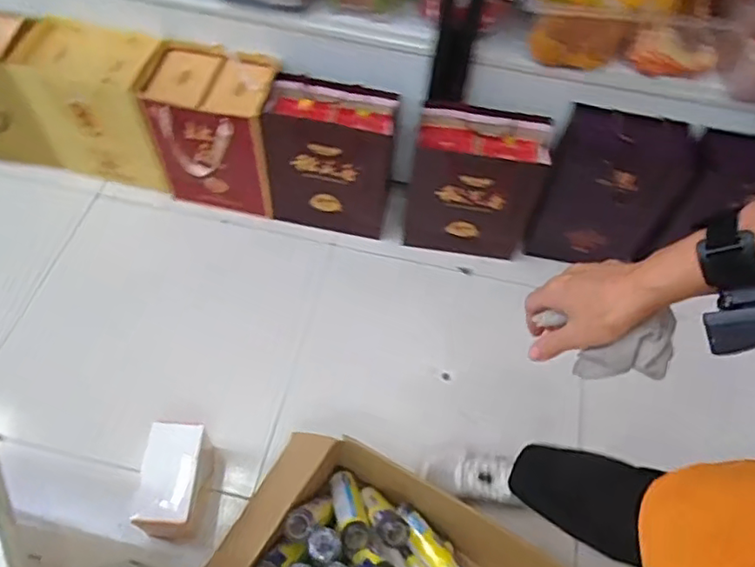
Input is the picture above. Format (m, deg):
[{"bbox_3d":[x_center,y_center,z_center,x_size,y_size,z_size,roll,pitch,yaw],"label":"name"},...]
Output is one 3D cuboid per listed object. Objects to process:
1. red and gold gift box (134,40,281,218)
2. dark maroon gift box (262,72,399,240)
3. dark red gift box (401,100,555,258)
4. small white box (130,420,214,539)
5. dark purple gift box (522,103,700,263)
[{"bbox_3d":[-0.364,-0.352,1.376,0.255,0.320,0.233,6,58,-1],"label":"red and gold gift box"},{"bbox_3d":[-0.100,-0.280,1.356,0.282,0.299,0.157,11,58,2],"label":"dark maroon gift box"},{"bbox_3d":[0.211,-0.218,1.336,0.265,0.322,0.153,10,58,2],"label":"dark red gift box"},{"bbox_3d":[-0.349,0.348,1.052,0.105,0.120,0.173,5,58,-2],"label":"small white box"},{"bbox_3d":[0.486,-0.197,1.312,0.266,0.342,0.138,11,58,2],"label":"dark purple gift box"}]

